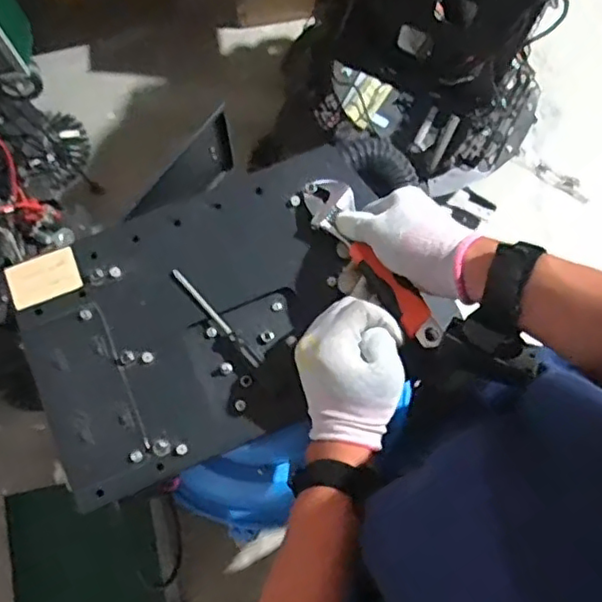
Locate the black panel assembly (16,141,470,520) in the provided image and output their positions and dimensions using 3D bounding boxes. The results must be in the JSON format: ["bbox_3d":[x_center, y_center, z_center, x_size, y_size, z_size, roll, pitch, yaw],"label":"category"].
[{"bbox_3d":[-0.071,0.009,0.553,0.322,0.022,0.220,-23,77,-5],"label":"black panel assembly"}]

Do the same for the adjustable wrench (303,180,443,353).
[{"bbox_3d":[0.059,-0.035,0.540,0.041,0.014,0.184,-29,64,-7],"label":"adjustable wrench"}]

